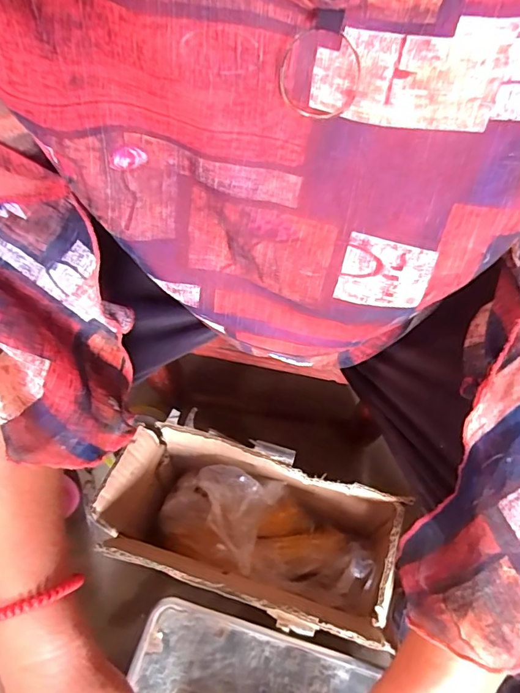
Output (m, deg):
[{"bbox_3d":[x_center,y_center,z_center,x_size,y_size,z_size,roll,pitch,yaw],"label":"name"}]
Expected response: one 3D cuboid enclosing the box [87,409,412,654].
[{"bbox_3d":[-0.009,0.219,0.556,0.317,0.175,0.159,19,62,7],"label":"box"}]

